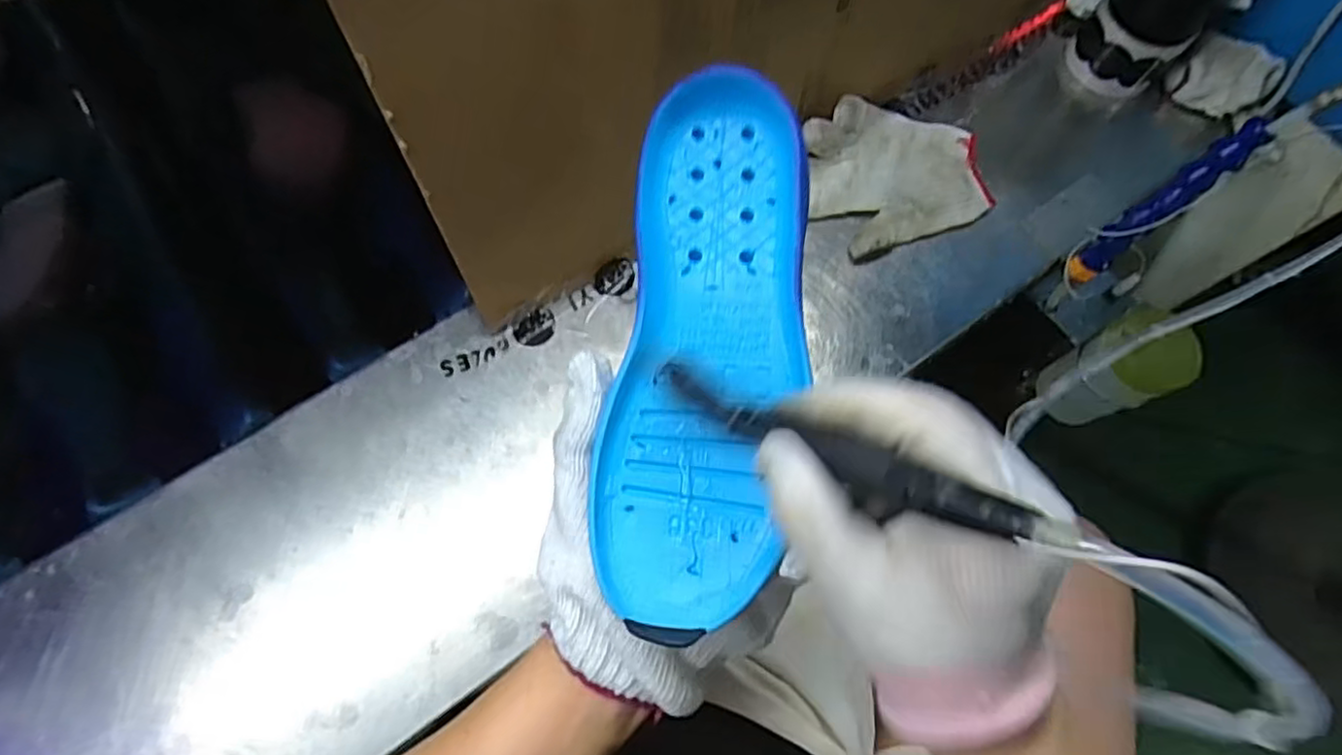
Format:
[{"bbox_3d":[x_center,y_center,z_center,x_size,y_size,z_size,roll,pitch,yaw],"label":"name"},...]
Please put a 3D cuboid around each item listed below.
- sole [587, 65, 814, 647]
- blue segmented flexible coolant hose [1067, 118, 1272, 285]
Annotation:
[{"bbox_3d":[0.016,-0.013,0.279,0.074,0.022,0.219,7,83,2],"label":"sole"},{"bbox_3d":[0.354,-0.122,0.498,0.017,0.159,0.022,-23,71,-32],"label":"blue segmented flexible coolant hose"}]

